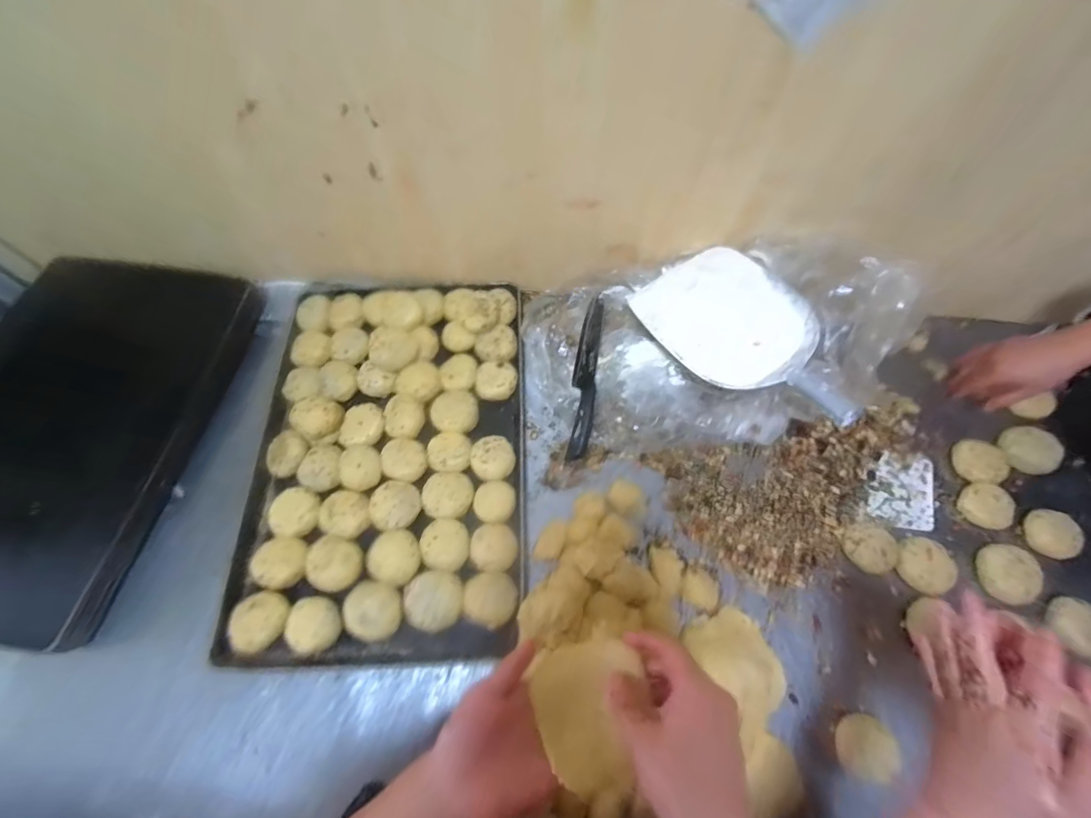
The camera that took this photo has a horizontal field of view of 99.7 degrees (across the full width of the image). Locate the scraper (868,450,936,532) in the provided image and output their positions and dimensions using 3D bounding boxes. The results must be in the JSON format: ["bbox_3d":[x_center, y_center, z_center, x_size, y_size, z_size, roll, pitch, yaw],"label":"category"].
[{"bbox_3d":[0.512,0.114,0.660,0.081,0.006,0.113,15,68,13],"label":"scraper"}]

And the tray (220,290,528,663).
[{"bbox_3d":[-0.225,0.058,0.668,0.392,0.044,0.547,-1,71,1],"label":"tray"}]

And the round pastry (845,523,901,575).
[{"bbox_3d":[0.438,0.188,0.619,0.059,0.021,0.064,0,71,1],"label":"round pastry"}]

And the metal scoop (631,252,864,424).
[{"bbox_3d":[0.258,-0.100,0.594,0.175,0.092,0.298,-33,70,-12],"label":"metal scoop"}]

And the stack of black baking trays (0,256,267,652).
[{"bbox_3d":[-0.718,0.018,0.680,0.395,0.065,0.558,8,71,4],"label":"stack of black baking trays"}]

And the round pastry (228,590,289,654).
[{"bbox_3d":[-0.368,0.272,0.589,0.065,0.026,0.070,0,71,1],"label":"round pastry"}]

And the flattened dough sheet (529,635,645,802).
[{"bbox_3d":[0.039,0.239,0.360,0.086,0.018,0.099,-16,71,-5],"label":"flattened dough sheet"}]

